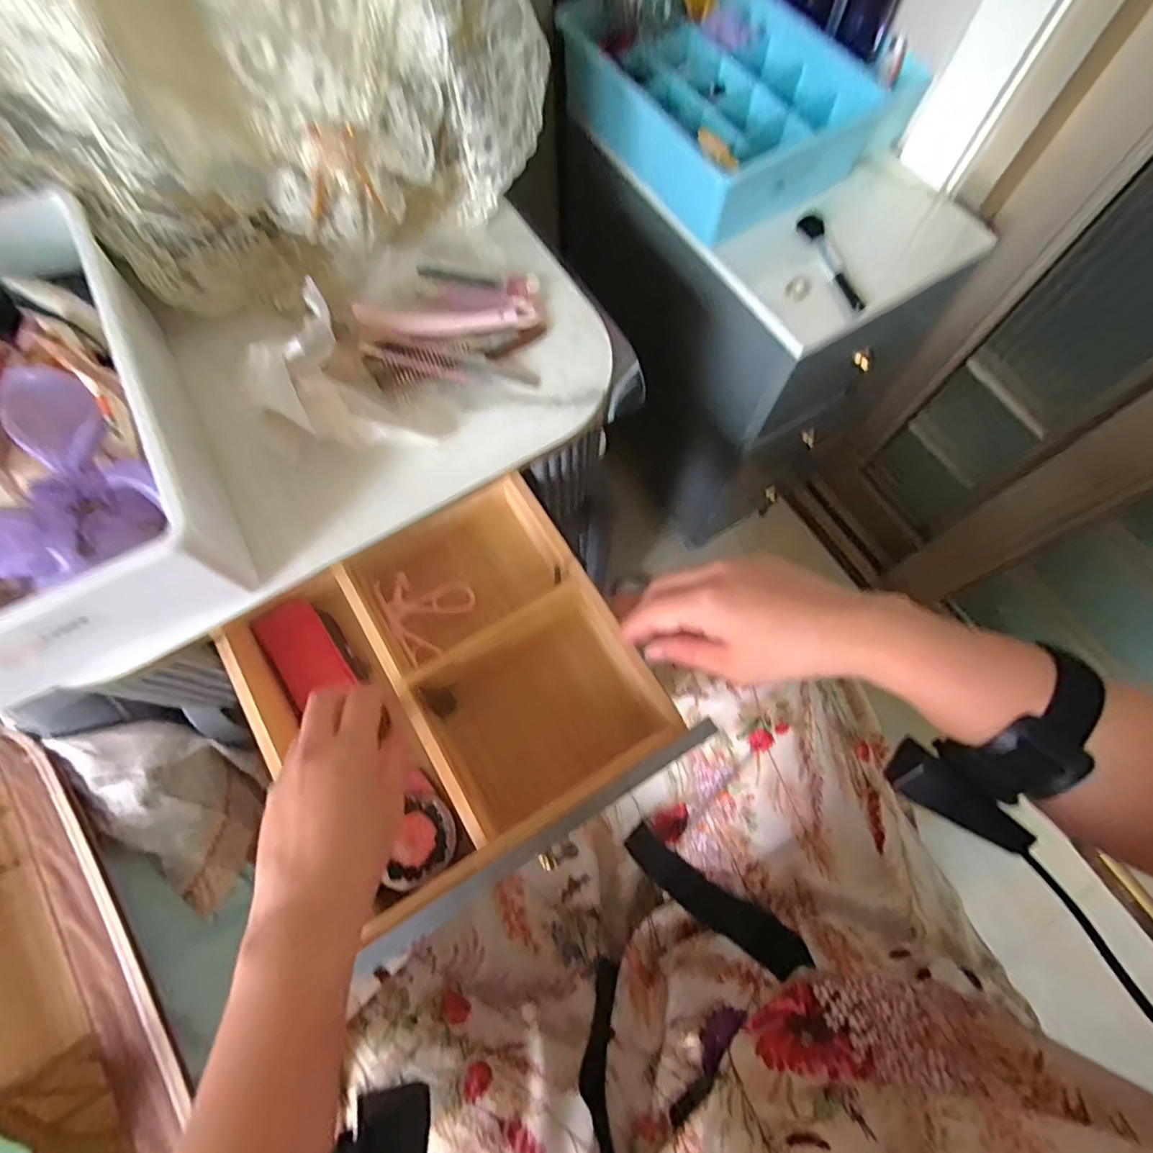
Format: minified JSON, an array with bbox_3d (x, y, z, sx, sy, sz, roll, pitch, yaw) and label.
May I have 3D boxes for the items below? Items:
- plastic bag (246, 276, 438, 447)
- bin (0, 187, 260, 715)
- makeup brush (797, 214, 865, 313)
[{"bbox_3d":[-0.168,-0.122,0.396,0.075,0.070,0.107,-42,77,-14],"label":"plastic bag"},{"bbox_3d":[-0.350,-0.081,0.354,0.203,0.100,0.285,-28,74,-11],"label":"bin"},{"bbox_3d":[0.248,-0.303,0.555,0.023,0.010,0.118,-16,72,-7],"label":"makeup brush"}]

